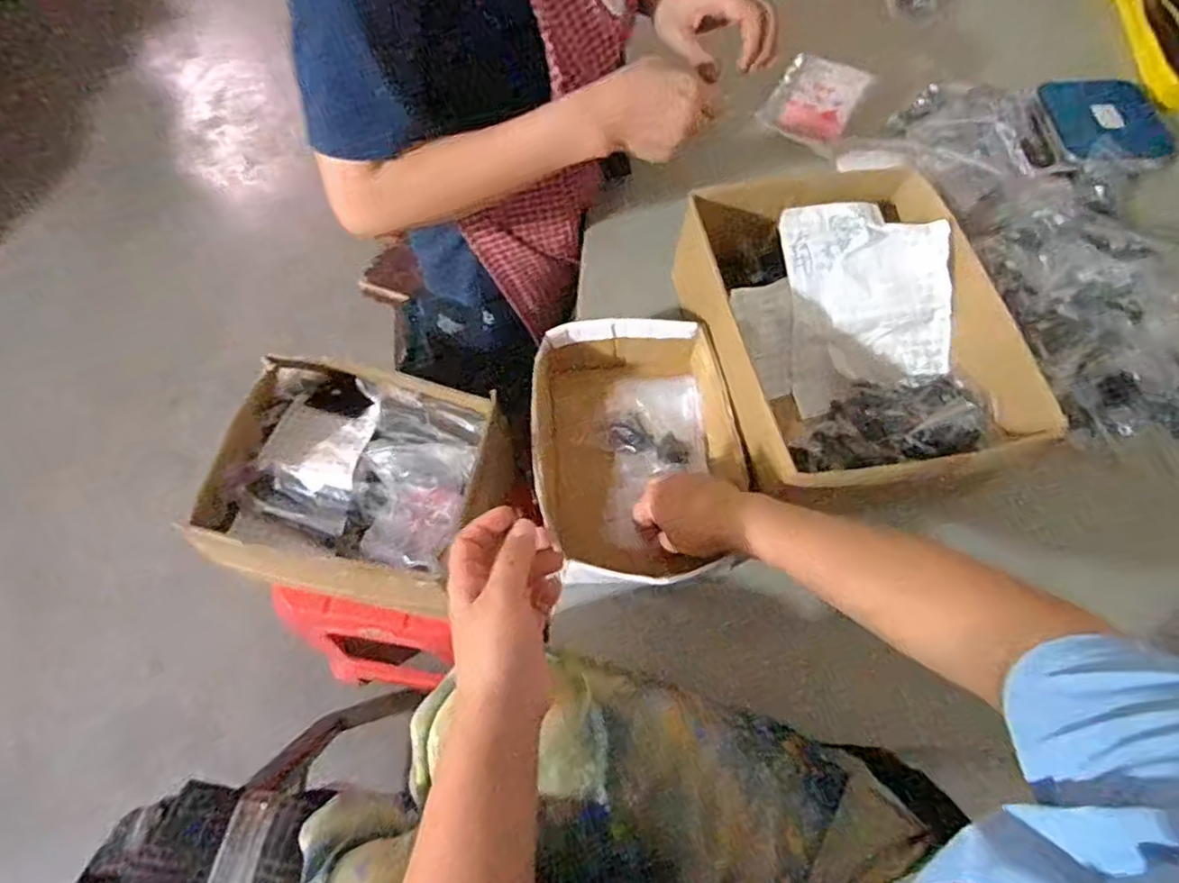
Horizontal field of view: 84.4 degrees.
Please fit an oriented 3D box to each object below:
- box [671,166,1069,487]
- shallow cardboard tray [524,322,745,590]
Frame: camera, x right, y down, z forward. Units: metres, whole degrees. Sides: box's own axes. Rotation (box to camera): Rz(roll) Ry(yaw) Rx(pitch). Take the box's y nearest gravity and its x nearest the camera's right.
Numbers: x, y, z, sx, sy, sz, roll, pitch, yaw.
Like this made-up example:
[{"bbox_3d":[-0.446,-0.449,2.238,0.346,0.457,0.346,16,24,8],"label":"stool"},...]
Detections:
[{"bbox_3d":[0.244,-0.105,0.637,0.254,0.108,0.319,-11,66,-7],"label":"box"},{"bbox_3d":[0.041,0.006,0.627,0.188,0.073,0.250,-10,66,-7],"label":"shallow cardboard tray"}]

